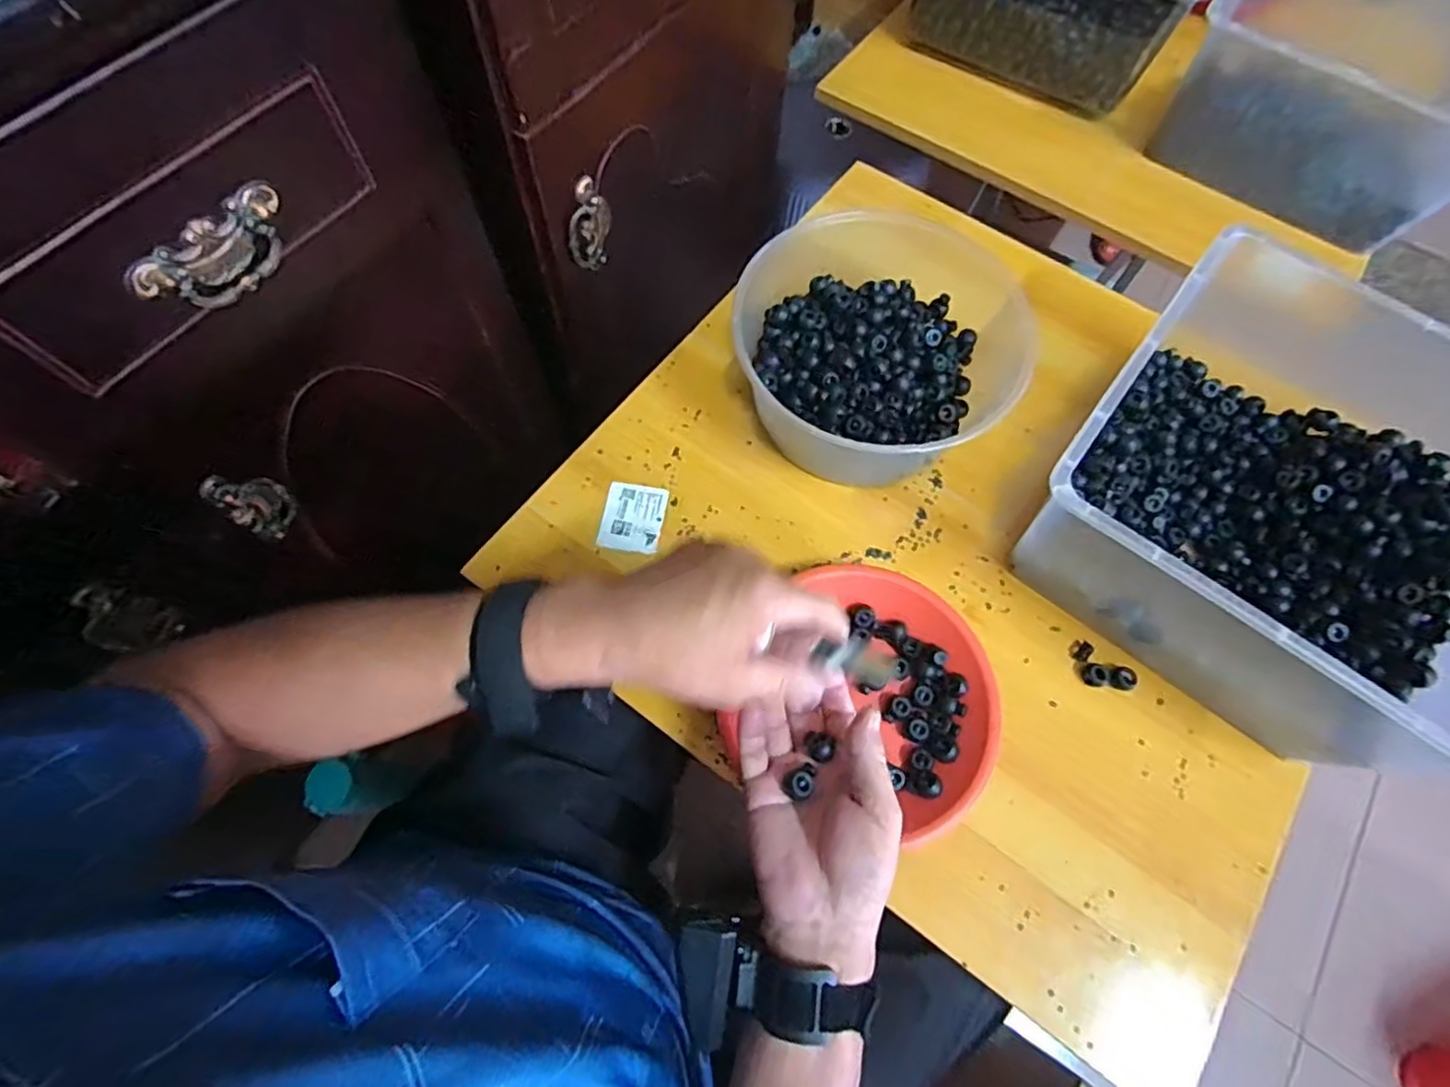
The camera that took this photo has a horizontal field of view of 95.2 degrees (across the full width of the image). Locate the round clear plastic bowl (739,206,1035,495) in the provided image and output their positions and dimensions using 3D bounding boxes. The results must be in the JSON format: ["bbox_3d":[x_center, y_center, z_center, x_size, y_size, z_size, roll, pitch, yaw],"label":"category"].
[{"bbox_3d":[0.135,-0.176,0.572,0.239,0.104,0.221,1,68,-2],"label":"round clear plastic bowl"}]

